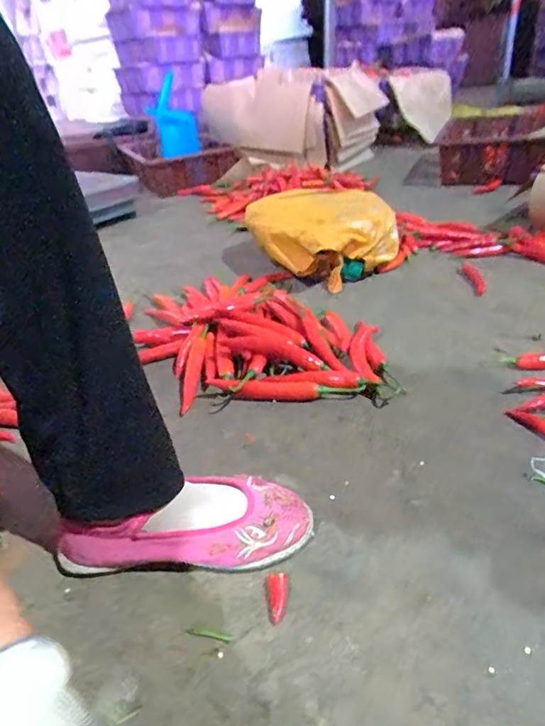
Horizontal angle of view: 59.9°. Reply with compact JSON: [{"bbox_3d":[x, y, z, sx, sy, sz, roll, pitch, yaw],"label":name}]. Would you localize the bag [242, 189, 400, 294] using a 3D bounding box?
[{"bbox_3d":[0.090,-0.257,0.961,0.251,0.119,0.296,-23,36,-23],"label":"bag"}]

